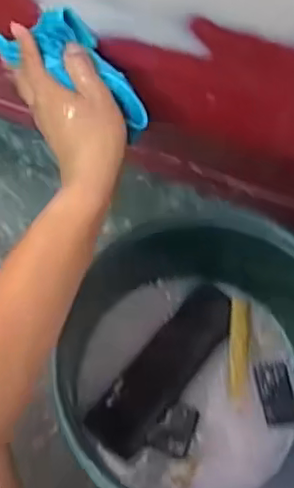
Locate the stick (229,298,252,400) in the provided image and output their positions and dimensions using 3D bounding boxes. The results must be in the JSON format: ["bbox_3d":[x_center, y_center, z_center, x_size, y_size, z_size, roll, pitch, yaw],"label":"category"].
[{"bbox_3d":[0.115,0.127,0.773,0.026,0.006,0.121,5,71,-5],"label":"stick"}]

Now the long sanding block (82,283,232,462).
[{"bbox_3d":[0.023,0.146,0.758,0.068,0.030,0.225,37,72,12],"label":"long sanding block"}]

